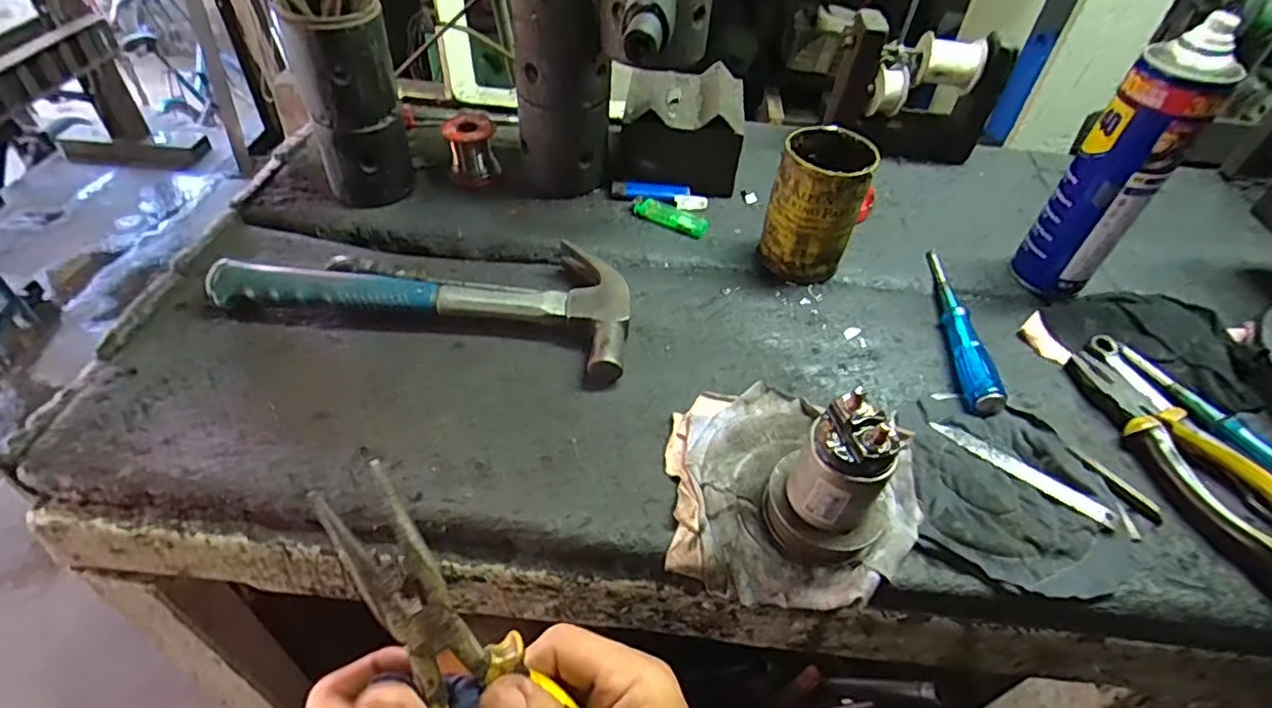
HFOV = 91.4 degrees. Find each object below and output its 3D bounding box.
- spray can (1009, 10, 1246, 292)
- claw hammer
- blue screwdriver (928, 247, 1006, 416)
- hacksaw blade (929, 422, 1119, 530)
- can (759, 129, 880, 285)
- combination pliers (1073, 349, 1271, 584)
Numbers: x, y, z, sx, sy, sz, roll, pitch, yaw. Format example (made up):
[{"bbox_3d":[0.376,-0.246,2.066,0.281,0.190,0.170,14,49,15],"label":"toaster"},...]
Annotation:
[{"bbox_3d":[0.384,-0.143,0.500,0.065,0.214,0.053,32,52,24],"label":"spray can"},{"bbox_3d":[-0.167,-0.055,0.520,0.333,0.036,0.116,9,46,4],"label":"claw hammer"},{"bbox_3d":[0.272,-0.029,0.520,0.020,0.024,0.199,9,46,4],"label":"blue screwdriver"},{"bbox_3d":[0.266,0.080,0.429,0.120,0.010,0.013,37,54,27],"label":"hacksaw blade"},{"bbox_3d":[0.155,-0.126,0.545,0.073,0.117,0.070,2,46,-2],"label":"can"},{"bbox_3d":[0.383,0.071,0.431,0.067,0.027,0.201,-13,48,-17],"label":"combination pliers"}]

